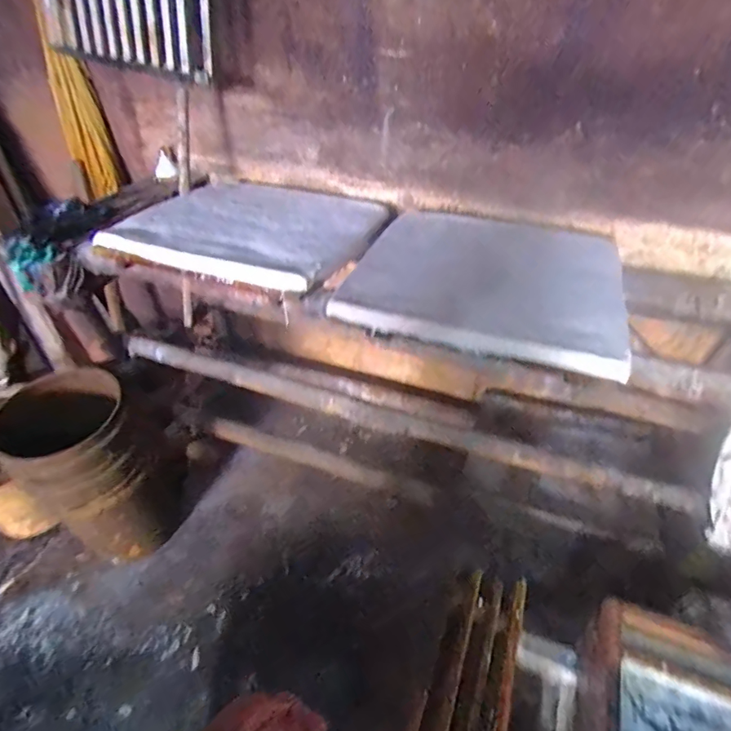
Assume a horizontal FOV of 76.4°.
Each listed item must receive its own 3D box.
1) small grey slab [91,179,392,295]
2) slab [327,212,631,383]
[{"bbox_3d":[-0.267,-0.324,1.097,0.517,0.053,0.497,15,45,15],"label":"small grey slab"},{"bbox_3d":[0.249,-0.186,0.968,0.525,0.056,0.469,12,44,12],"label":"slab"}]

